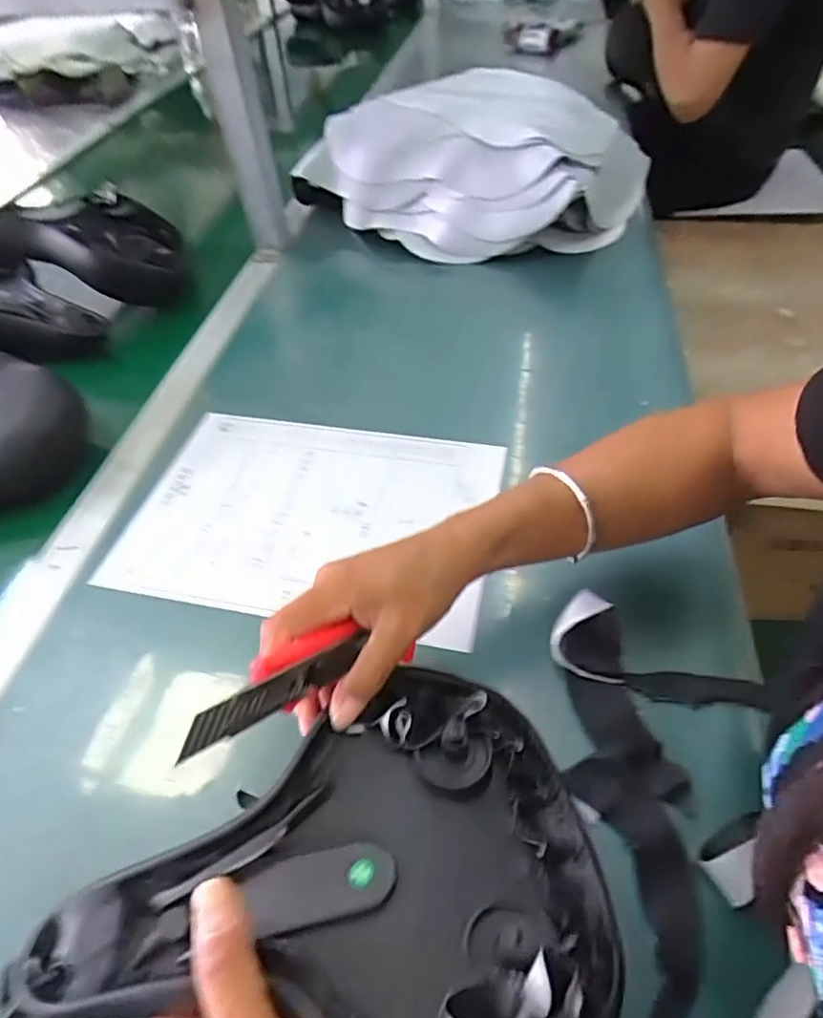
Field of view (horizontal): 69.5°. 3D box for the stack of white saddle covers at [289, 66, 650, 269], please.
[{"bbox_3d":[0.089,-0.467,0.794,0.358,0.139,0.285,25,54,26],"label":"stack of white saddle covers"}]

